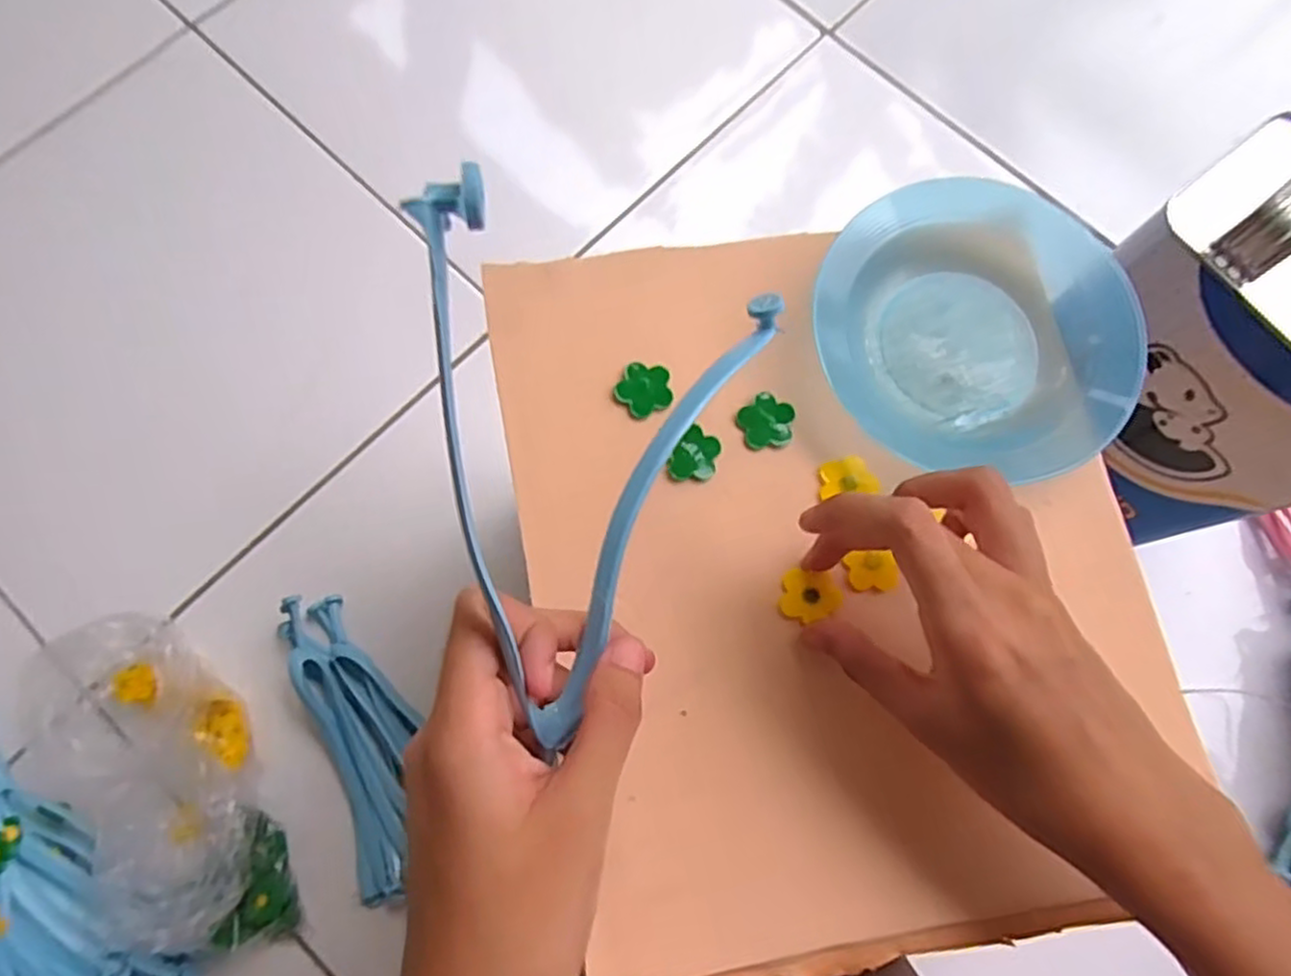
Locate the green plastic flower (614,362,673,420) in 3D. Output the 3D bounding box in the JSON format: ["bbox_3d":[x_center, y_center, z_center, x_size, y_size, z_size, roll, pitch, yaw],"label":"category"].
[{"bbox_3d":[0.000,-0.041,0.298,0.023,0.004,0.022,0,76,-2],"label":"green plastic flower"}]

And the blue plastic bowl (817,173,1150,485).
[{"bbox_3d":[0.132,-0.065,0.296,0.117,0.023,0.126,0,76,-2],"label":"blue plastic bowl"}]

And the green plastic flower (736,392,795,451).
[{"bbox_3d":[0.050,-0.028,0.298,0.023,0.005,0.022,-6,76,-3],"label":"green plastic flower"}]

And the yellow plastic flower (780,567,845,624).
[{"bbox_3d":[0.064,0.042,0.281,0.022,0.004,0.020,9,76,1],"label":"yellow plastic flower"}]

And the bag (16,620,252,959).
[{"bbox_3d":[-0.311,0.183,0.459,0.109,0.076,0.203,-23,78,-7],"label":"bag"}]

